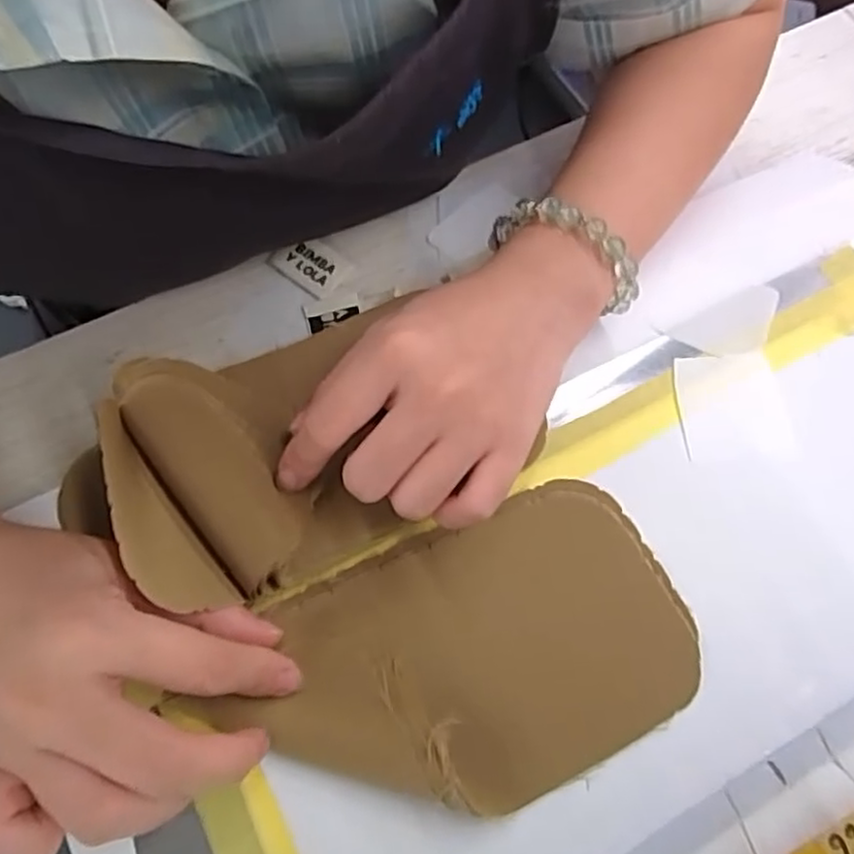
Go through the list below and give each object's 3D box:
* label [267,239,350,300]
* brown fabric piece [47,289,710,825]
[{"bbox_3d":[-0.060,-0.084,0.348,0.037,0.004,0.026,37,80,14],"label":"label"},{"bbox_3d":[-0.019,0.042,0.260,0.157,0.051,0.222,-38,68,-17],"label":"brown fabric piece"}]

